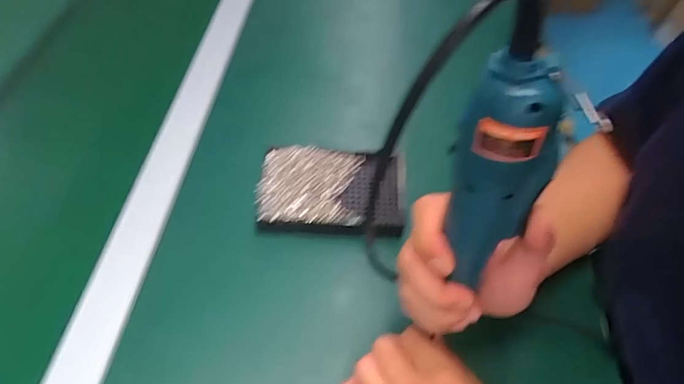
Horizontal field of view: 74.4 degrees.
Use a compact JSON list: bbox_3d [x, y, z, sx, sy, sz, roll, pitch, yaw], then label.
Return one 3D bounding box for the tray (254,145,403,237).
[{"bbox_3d":[-0.011,-0.003,0.435,0.134,0.018,0.095,1,53,-2],"label":"tray"}]

